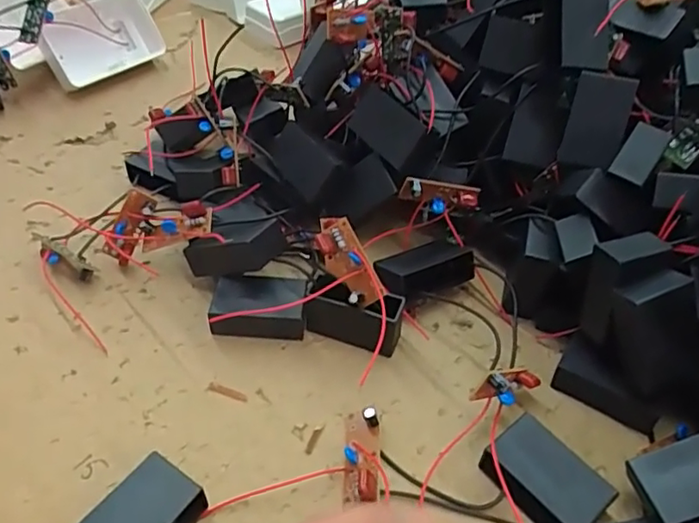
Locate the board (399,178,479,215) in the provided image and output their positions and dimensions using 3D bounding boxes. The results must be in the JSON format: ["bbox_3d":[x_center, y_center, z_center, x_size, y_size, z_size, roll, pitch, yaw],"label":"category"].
[{"bbox_3d":[0.051,-0.036,0.335,0.045,0.018,0.008,8,44,-14],"label":"board"}]

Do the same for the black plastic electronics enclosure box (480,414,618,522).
[{"bbox_3d":[0.082,0.093,0.248,0.030,0.018,0.047,-30,54,-29],"label":"black plastic electronics enclosure box"}]

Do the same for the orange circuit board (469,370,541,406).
[{"bbox_3d":[0.072,0.056,0.266,0.040,0.018,0.012,5,34,-45],"label":"orange circuit board"}]

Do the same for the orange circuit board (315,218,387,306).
[{"bbox_3d":[-0.001,-0.001,0.292,0.021,0.012,0.047,-25,73,-25],"label":"orange circuit board"}]

